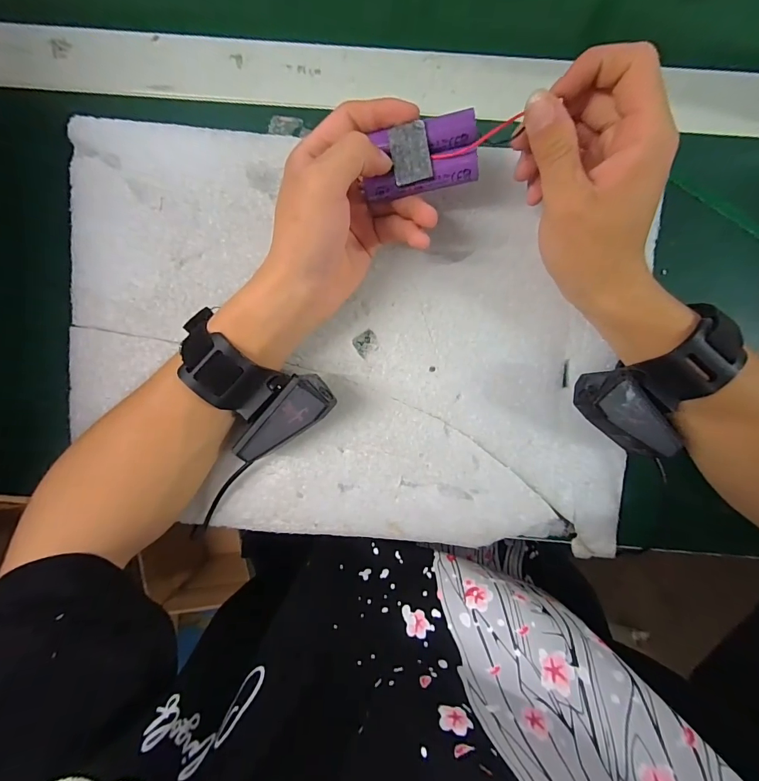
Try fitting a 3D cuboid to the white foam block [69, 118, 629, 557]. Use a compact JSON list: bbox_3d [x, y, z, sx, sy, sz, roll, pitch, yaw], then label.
[{"bbox_3d":[-0.022,-0.028,0.270,0.394,0.012,0.271,5,94,0],"label":"white foam block"}]

